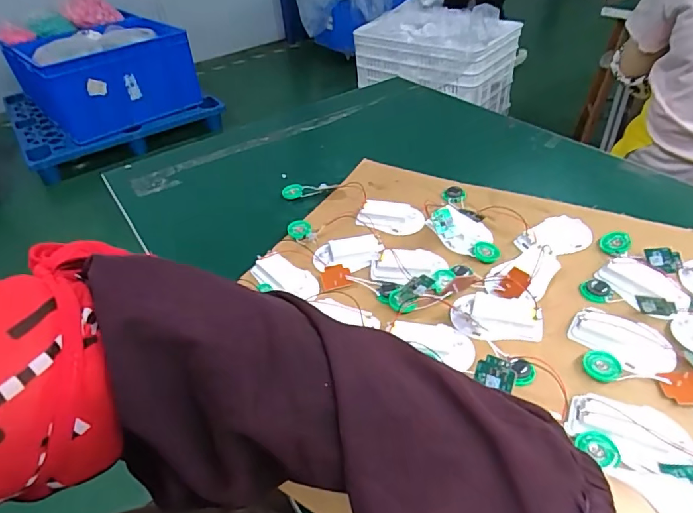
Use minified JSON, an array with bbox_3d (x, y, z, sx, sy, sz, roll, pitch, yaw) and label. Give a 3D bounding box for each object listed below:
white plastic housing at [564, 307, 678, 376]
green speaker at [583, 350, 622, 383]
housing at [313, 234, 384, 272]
[{"bbox_3d":[0.235,0.072,0.392,0.078,0.018,0.043,20,47,27],"label":"white plastic housing"},{"bbox_3d":[0.212,0.090,0.379,0.027,0.005,0.025,14,67,32],"label":"green speaker"},{"bbox_3d":[0.001,-0.003,0.505,0.074,0.016,0.042,-5,41,1],"label":"housing"}]

